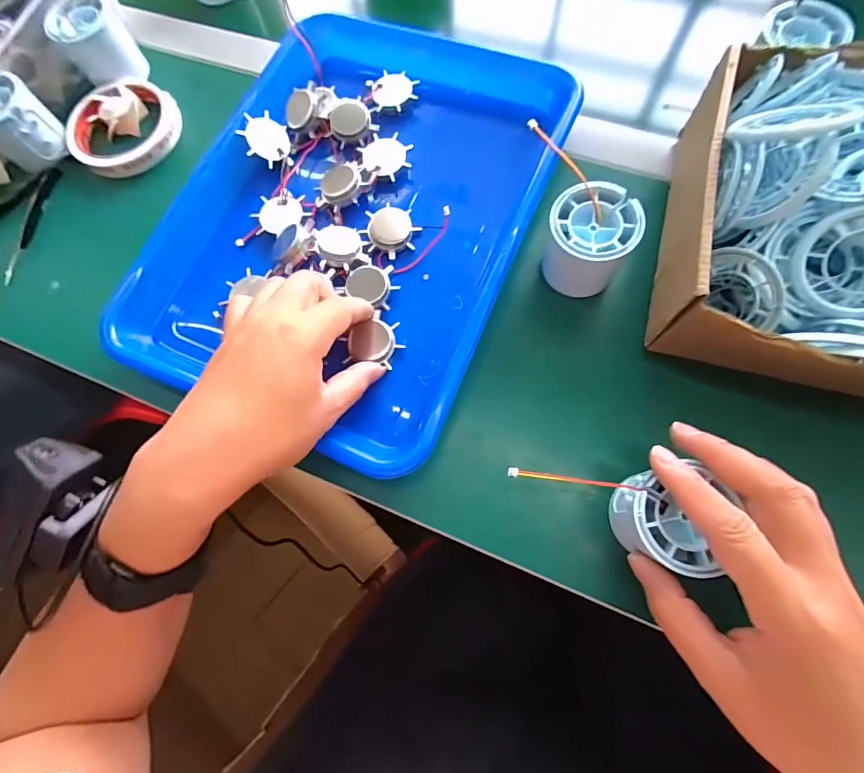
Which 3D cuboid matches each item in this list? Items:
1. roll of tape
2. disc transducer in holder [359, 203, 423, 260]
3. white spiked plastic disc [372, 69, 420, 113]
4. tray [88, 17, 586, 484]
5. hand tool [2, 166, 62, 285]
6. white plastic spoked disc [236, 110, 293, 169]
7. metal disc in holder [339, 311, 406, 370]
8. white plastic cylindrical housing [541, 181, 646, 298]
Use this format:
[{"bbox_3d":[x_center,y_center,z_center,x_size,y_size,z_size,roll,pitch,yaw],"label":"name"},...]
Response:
[{"bbox_3d":[-0.268,-0.226,0.379,0.092,0.016,0.090,-1,72,3],"label":"roll of tape"},{"bbox_3d":[-0.030,-0.115,0.325,0.040,0.010,0.038,-29,73,-6],"label":"disc transducer in holder"},{"bbox_3d":[-0.030,-0.241,0.361,0.037,0.012,0.038,-1,72,3],"label":"white spiked plastic disc"},{"bbox_3d":[-0.055,-0.137,0.336,0.255,0.053,0.347,21,75,10],"label":"tray"},{"bbox_3d":[-0.336,-0.136,0.362,0.013,0.009,0.106,8,74,5],"label":"hand tool"},{"bbox_3d":[-0.132,-0.196,0.346,0.037,0.004,0.043,-13,88,-32],"label":"white plastic spoked disc"},{"bbox_3d":[-0.040,-0.031,0.302,0.037,0.006,0.039,27,77,9],"label":"metal disc in holder"},{"bbox_3d":[0.102,-0.094,0.290,0.053,0.056,0.051,-1,72,3],"label":"white plastic cylindrical housing"}]

